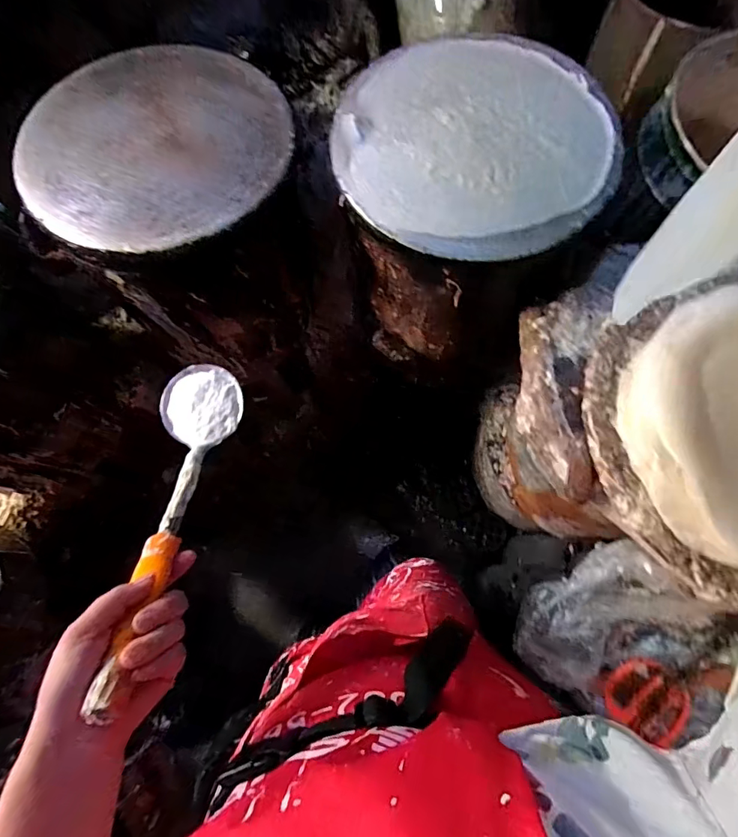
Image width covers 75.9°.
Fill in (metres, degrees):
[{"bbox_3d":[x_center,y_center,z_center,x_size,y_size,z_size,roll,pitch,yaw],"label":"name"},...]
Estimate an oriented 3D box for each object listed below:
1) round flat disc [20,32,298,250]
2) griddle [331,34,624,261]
[{"bbox_3d":[-0.288,-0.384,0.653,0.353,0.033,0.359,0,74,1],"label":"round flat disc"},{"bbox_3d":[0.135,-0.365,0.612,0.350,0.020,0.343,0,74,1],"label":"griddle"}]

